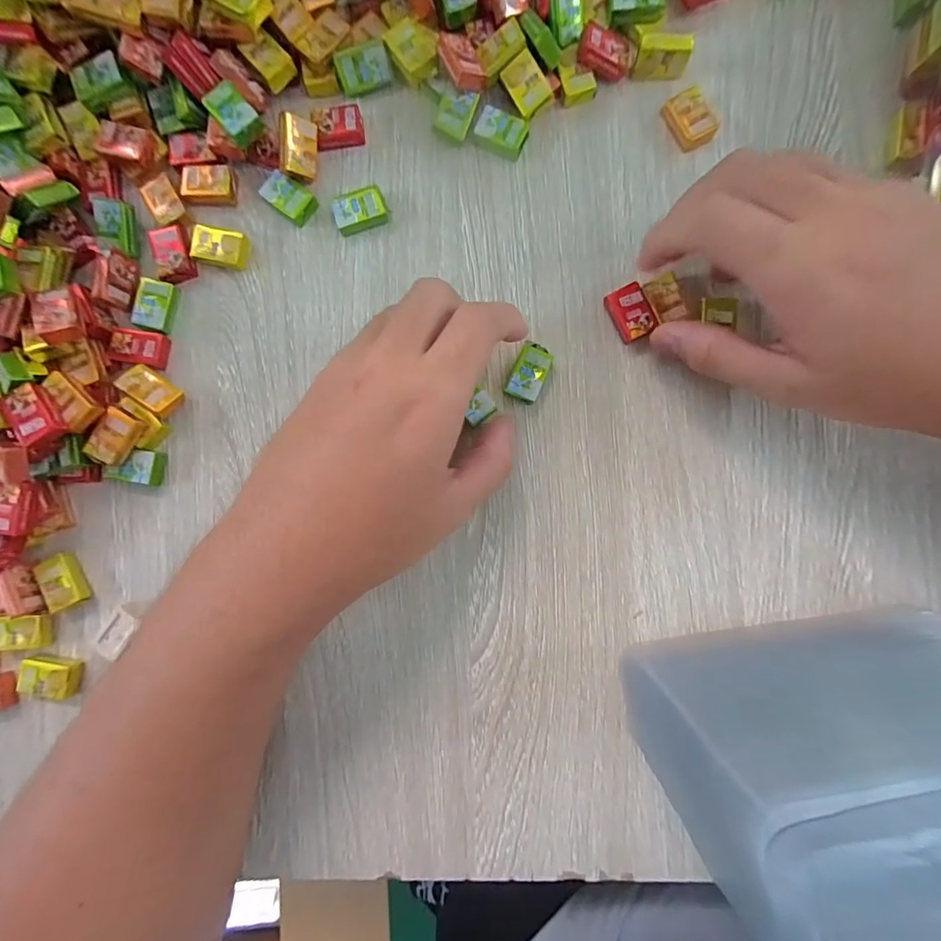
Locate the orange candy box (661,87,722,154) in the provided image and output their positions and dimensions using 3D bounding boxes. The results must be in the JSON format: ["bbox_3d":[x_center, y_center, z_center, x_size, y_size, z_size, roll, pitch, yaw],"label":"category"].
[{"bbox_3d":[0.111,-0.176,0.228,0.018,0.009,0.026,-27,86,1],"label":"orange candy box"}]

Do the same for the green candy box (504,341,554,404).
[{"bbox_3d":[0.029,-0.048,0.226,0.017,0.009,0.029,24,89,4],"label":"green candy box"}]

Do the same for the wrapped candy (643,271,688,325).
[{"bbox_3d":[0.095,-0.084,0.220,0.015,0.004,0.023,-21,88,1],"label":"wrapped candy"}]

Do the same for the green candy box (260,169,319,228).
[{"bbox_3d":[-0.094,-0.141,0.234,0.025,0.008,0.018,38,90,4],"label":"green candy box"}]

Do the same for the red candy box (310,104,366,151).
[{"bbox_3d":[-0.068,-0.177,0.235,0.025,0.009,0.019,-10,87,2],"label":"red candy box"}]

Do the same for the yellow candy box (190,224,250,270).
[{"bbox_3d":[-0.130,-0.115,0.234,0.028,0.010,0.019,16,88,3],"label":"yellow candy box"}]

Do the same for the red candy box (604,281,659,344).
[{"bbox_3d":[0.079,-0.077,0.224,0.018,0.010,0.026,-24,86,1],"label":"red candy box"}]

